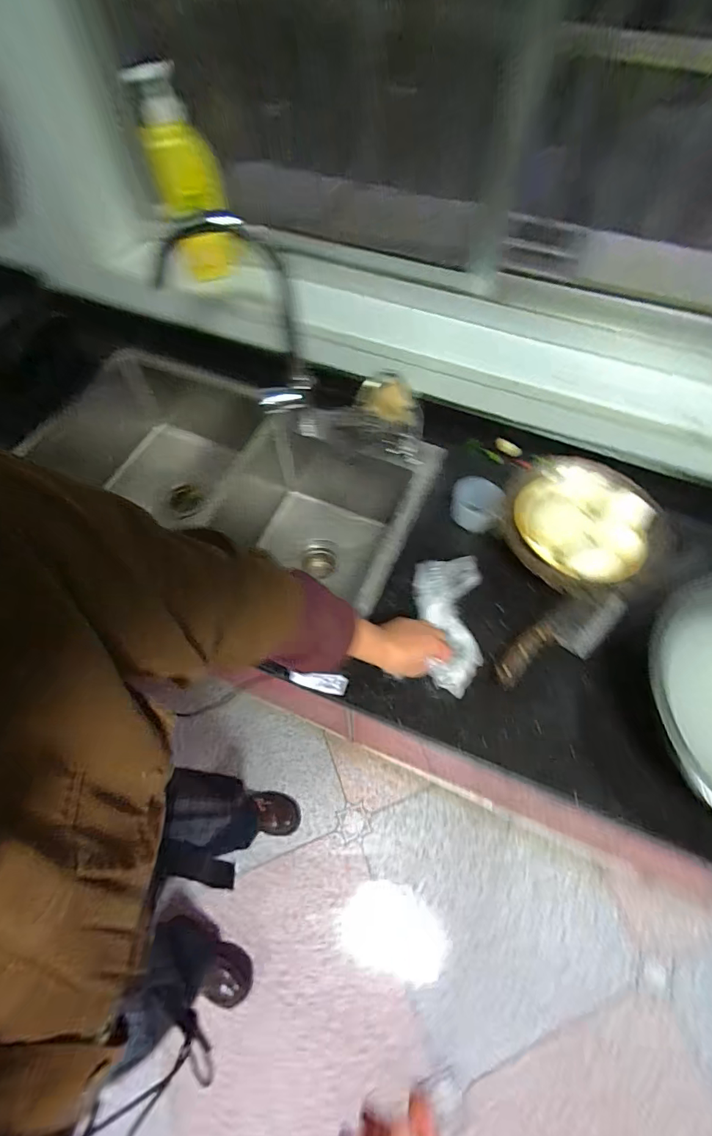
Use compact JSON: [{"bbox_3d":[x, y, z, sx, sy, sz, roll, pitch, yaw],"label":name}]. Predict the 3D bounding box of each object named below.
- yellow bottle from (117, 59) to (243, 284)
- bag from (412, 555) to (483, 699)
[{"bbox_3d":[-0.275,-0.632,0.729,0.104,0.264,0.110,-17,64,-9],"label":"yellow bottle"},{"bbox_3d":[0.136,0.077,0.628,0.094,0.044,0.195,-1,62,2],"label":"bag"}]

